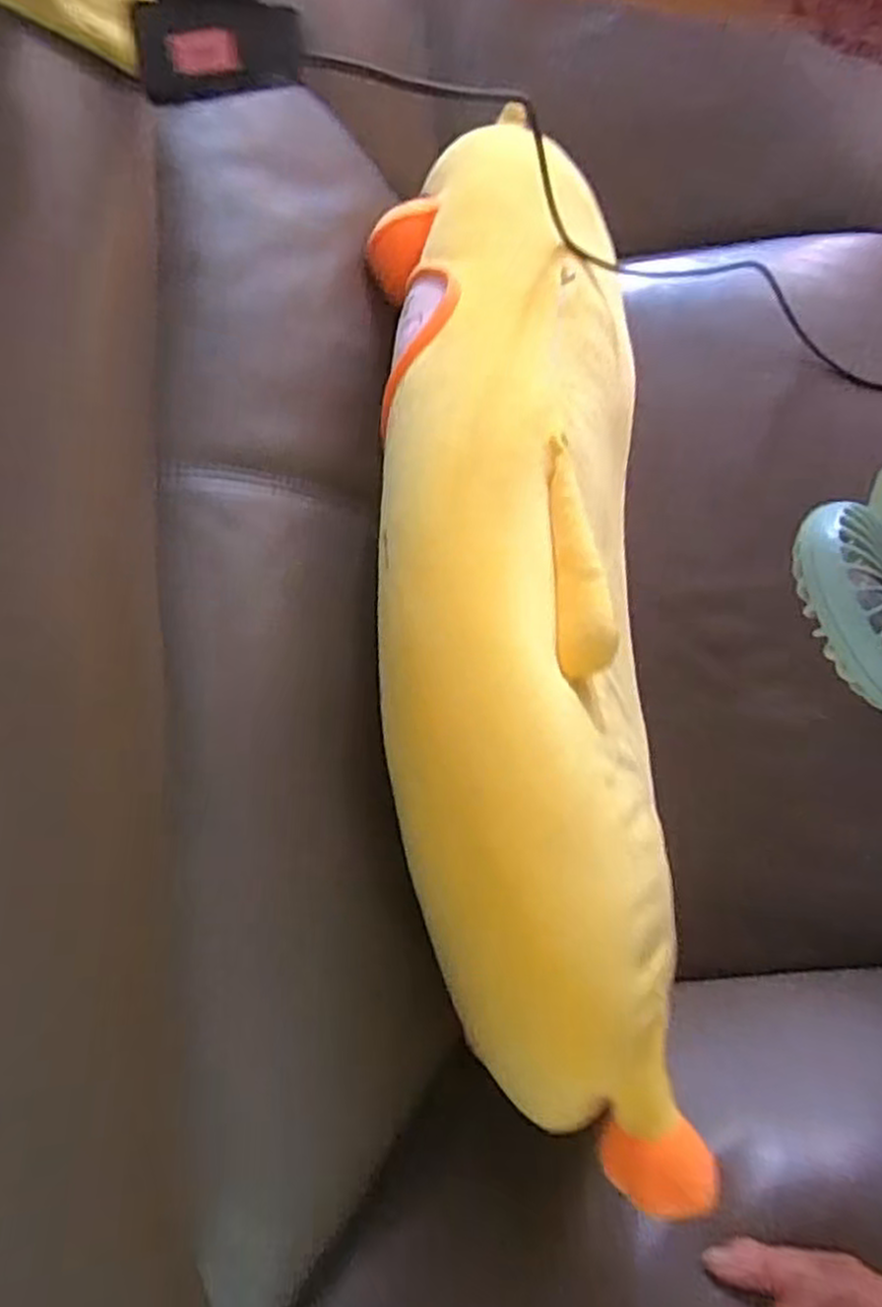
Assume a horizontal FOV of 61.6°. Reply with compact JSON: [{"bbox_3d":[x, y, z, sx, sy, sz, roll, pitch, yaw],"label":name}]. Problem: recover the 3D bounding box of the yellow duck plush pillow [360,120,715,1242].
[{"bbox_3d":[0.054,-0.081,0.472,0.184,0.168,0.724,0,80,0],"label":"yellow duck plush pillow"}]

